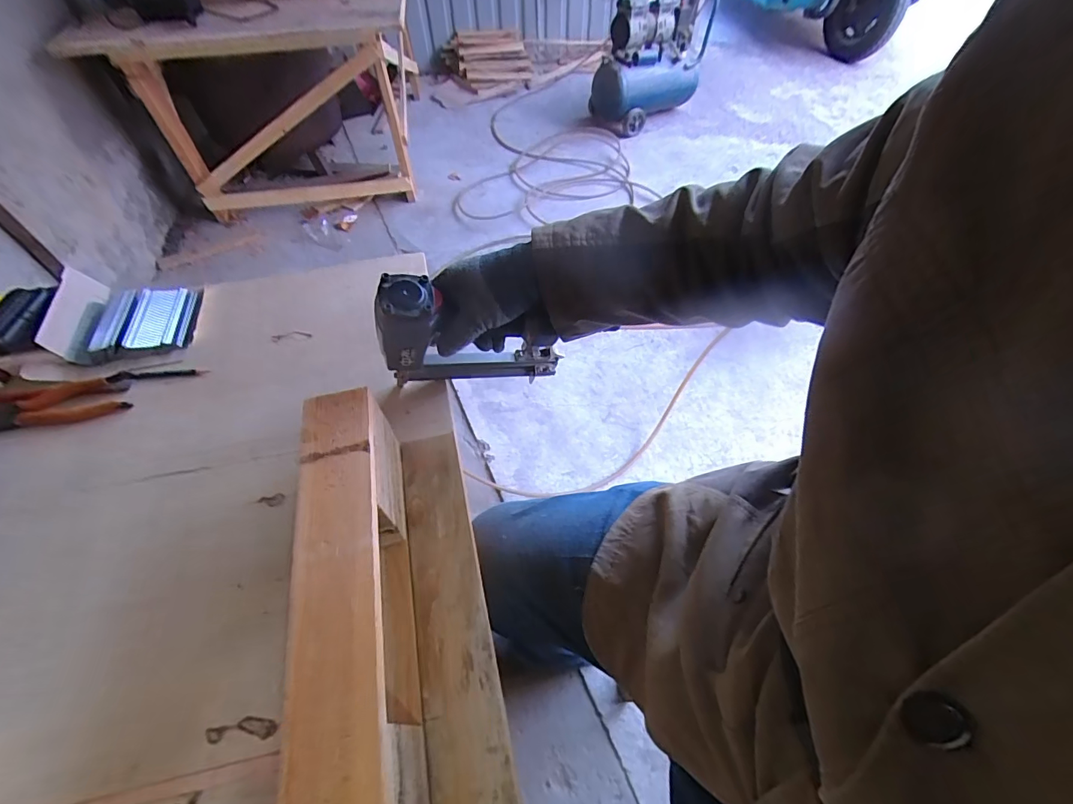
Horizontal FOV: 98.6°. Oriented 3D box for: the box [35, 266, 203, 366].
[{"bbox_3d":[-0.550,-0.119,0.621,0.163,0.049,0.143,-12,54,-6],"label":"box"}]

